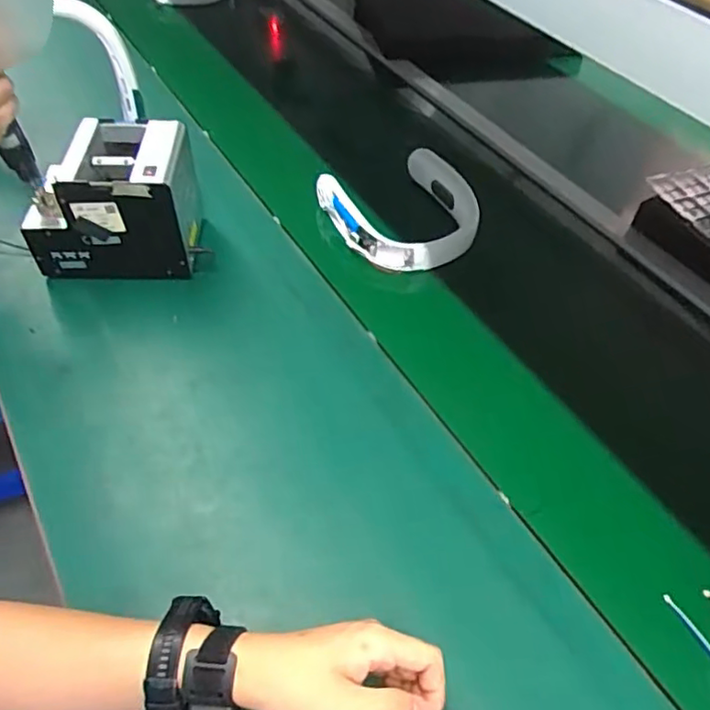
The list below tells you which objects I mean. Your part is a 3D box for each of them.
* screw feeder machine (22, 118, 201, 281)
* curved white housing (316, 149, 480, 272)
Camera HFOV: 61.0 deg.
[{"bbox_3d":[-0.288,-0.186,0.725,0.181,0.134,0.127,-2,53,-2],"label":"screw feeder machine"},{"bbox_3d":[0.071,-0.195,0.831,0.193,0.050,0.180,-21,56,-16],"label":"curved white housing"}]

